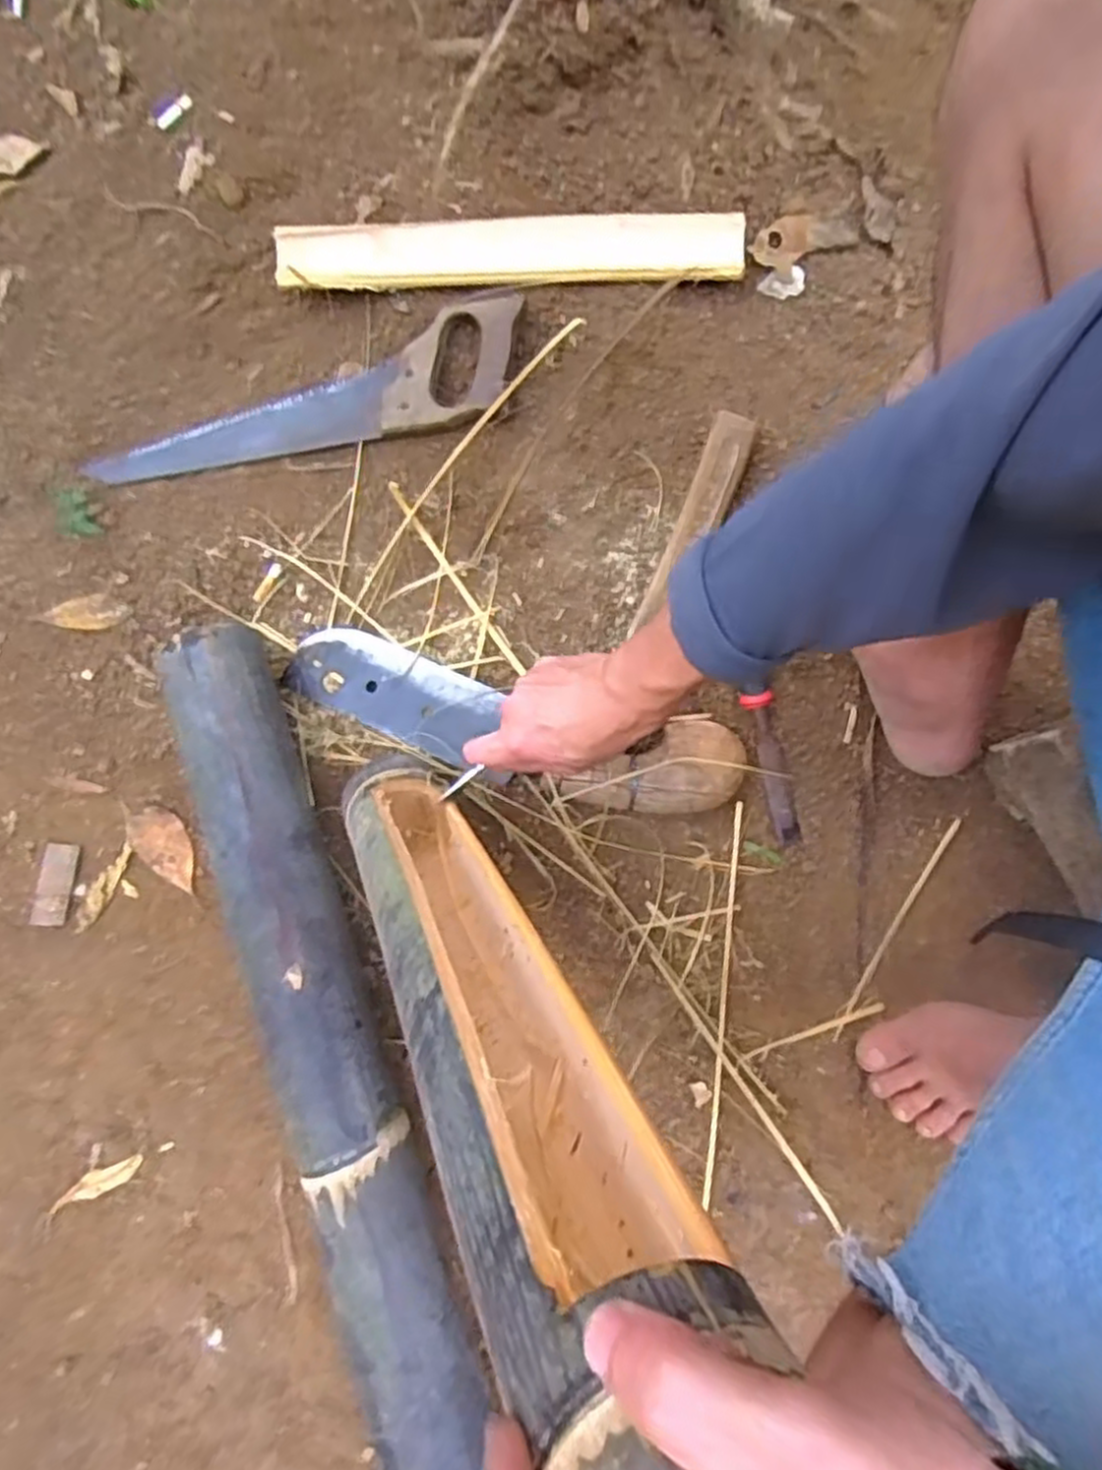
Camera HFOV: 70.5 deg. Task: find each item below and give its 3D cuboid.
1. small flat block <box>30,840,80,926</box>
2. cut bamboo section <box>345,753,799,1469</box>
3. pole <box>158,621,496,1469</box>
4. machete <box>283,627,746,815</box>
[{"bbox_3d":[-0.407,0.122,0.639,0.029,0.004,0.066,5,79,1],"label":"small flat block"},{"bbox_3d":[-0.035,0.127,0.388,0.077,0.461,0.087,-33,113,-6],"label":"cut bamboo section"},{"bbox_3d":[-0.064,0.505,0.515,0.083,0.094,1.250,-19,79,-4],"label":"pole"},{"bbox_3d":[-0.037,-0.010,0.630,0.374,0.038,0.084,16,79,3],"label":"machete"}]

